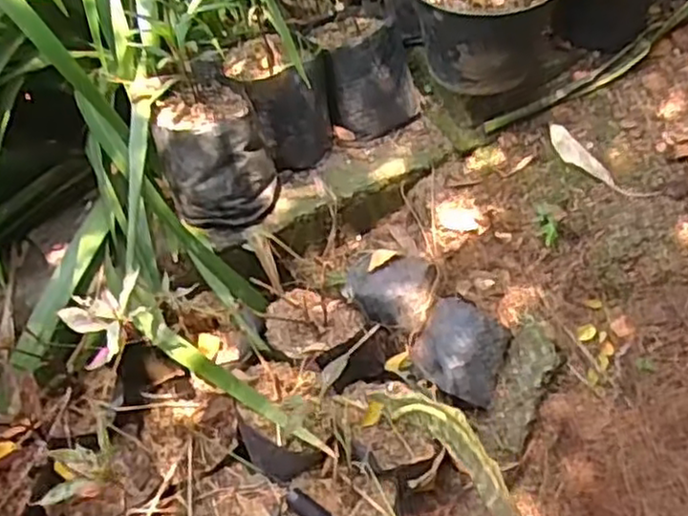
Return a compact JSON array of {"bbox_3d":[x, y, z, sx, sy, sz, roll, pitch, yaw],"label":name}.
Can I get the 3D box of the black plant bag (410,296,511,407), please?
[{"bbox_3d":[0.135,0.103,0.794,0.094,0.050,0.101,28,84,-9],"label":"black plant bag"}]

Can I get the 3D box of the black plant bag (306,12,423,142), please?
[{"bbox_3d":[0.031,-0.253,0.959,0.130,0.127,0.127,-10,45,-6],"label":"black plant bag"}]

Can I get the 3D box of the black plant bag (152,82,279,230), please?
[{"bbox_3d":[-0.153,-0.123,0.849,0.125,0.129,0.126,-17,46,-13],"label":"black plant bag"}]

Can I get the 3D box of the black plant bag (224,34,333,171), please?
[{"bbox_3d":[-0.078,-0.194,0.913,0.121,0.130,0.114,-13,45,-10],"label":"black plant bag"}]

